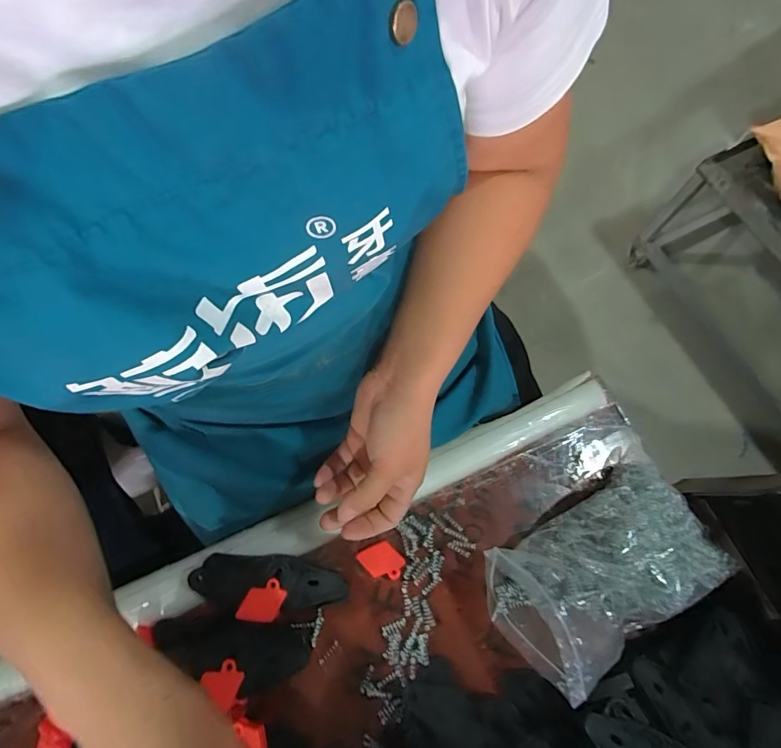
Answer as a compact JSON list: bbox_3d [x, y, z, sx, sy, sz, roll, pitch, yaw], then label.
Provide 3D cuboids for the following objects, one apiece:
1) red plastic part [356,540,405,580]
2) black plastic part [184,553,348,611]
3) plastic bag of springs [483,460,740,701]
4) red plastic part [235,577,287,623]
[{"bbox_3d":[-0.008,0.172,0.394,0.031,0.004,0.039,-42,78,-13],"label":"red plastic part"},{"bbox_3d":[-0.104,0.179,0.370,0.128,0.024,0.042,1,72,-2],"label":"black plastic part"},{"bbox_3d":[0.182,0.165,0.360,0.197,0.079,0.117,-27,75,-10],"label":"plastic bag of springs"},{"bbox_3d":[-0.107,0.191,0.361,0.032,0.004,0.036,20,73,4],"label":"red plastic part"}]

